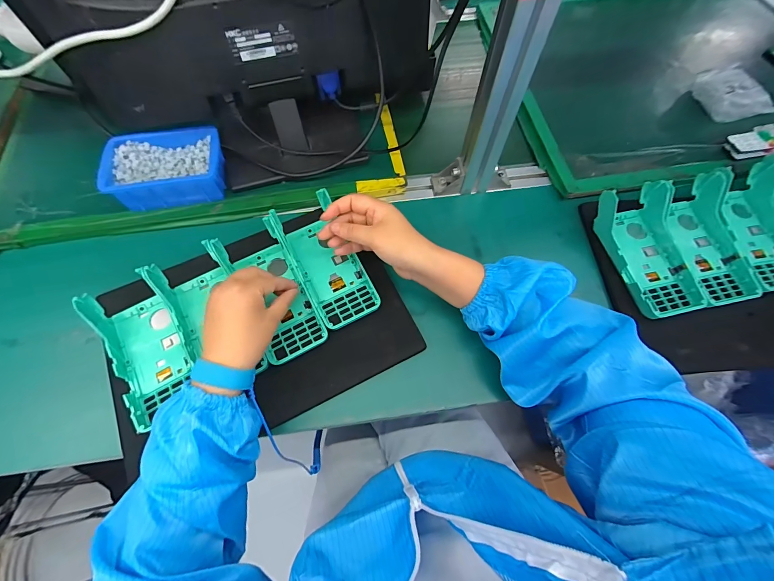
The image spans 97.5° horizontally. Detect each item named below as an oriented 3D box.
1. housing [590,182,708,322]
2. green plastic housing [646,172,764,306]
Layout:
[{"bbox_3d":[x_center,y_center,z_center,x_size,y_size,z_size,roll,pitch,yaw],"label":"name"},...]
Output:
[{"bbox_3d":[0.339,-0.050,0.440,0.084,0.068,0.165,-13,65,-8],"label":"housing"},{"bbox_3d":[0.415,-0.067,0.437,0.086,0.055,0.164,-12,65,-7],"label":"green plastic housing"}]

